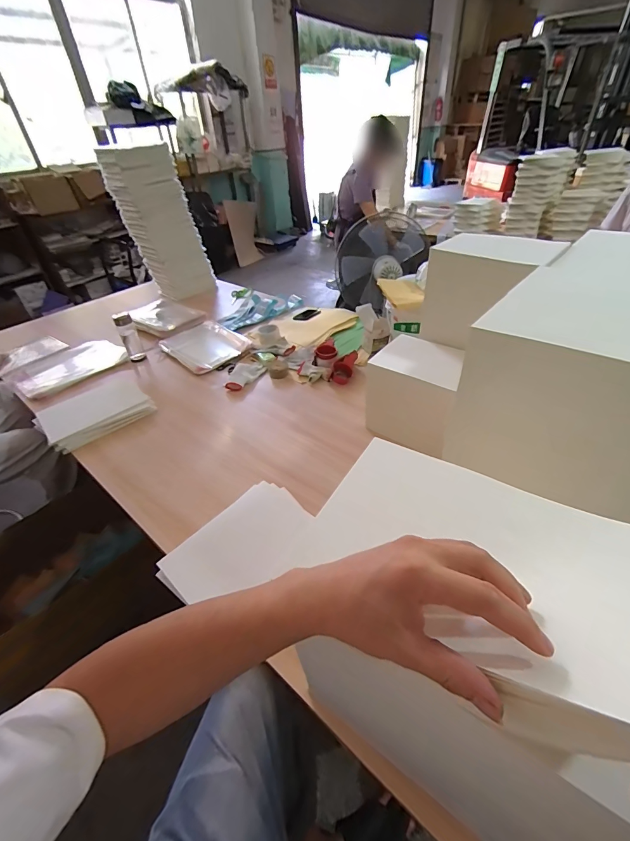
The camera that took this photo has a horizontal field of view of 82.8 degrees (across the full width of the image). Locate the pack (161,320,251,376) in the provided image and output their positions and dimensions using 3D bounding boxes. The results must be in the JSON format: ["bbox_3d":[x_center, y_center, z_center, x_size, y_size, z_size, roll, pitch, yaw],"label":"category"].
[{"bbox_3d":[-0.438,-0.302,1.420,0.259,0.032,0.332,-34,48,-31],"label":"pack"}]

